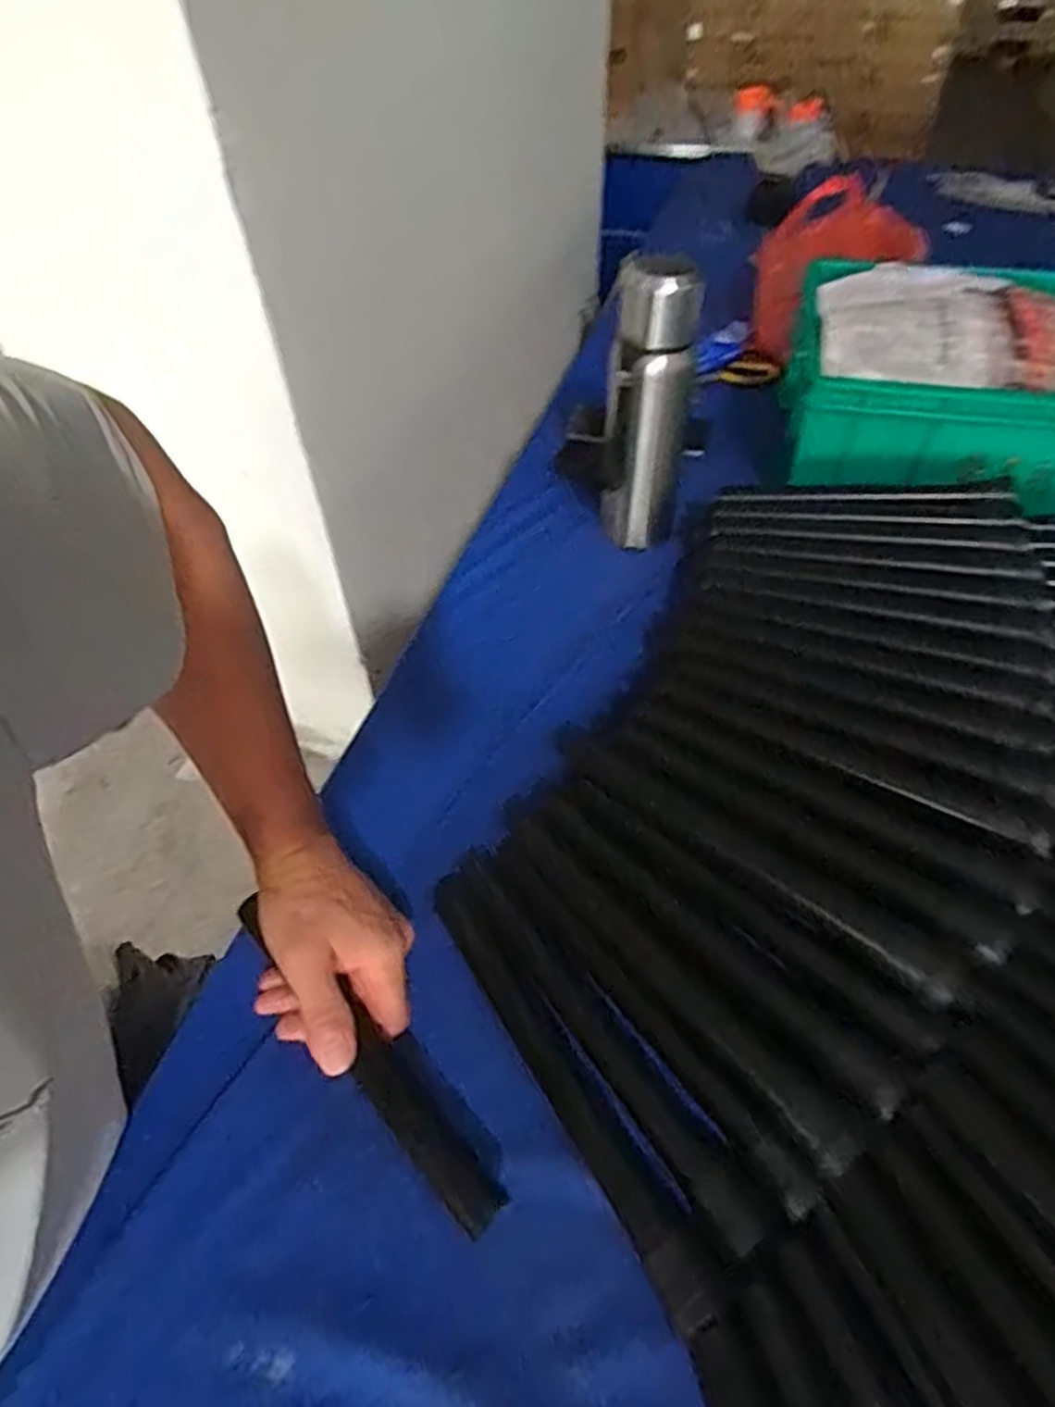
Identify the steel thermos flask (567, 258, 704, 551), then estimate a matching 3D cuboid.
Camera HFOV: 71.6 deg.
[{"bbox_3d":[0.103,-0.253,0.654,0.078,0.243,0.063,18,52,18],"label":"steel thermos flask"}]

